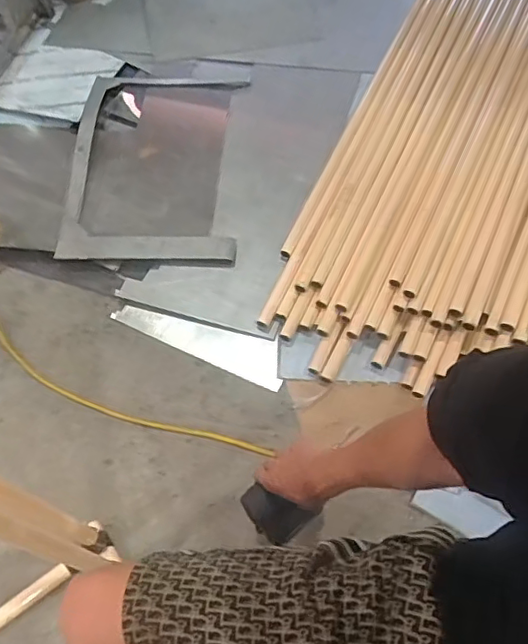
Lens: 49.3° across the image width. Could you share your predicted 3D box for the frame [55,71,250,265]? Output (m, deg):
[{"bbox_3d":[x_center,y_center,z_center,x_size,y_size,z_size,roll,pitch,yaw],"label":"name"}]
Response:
[{"bbox_3d":[-0.254,-0.409,1.386,0.400,0.033,0.598,2,61,2],"label":"frame"}]

